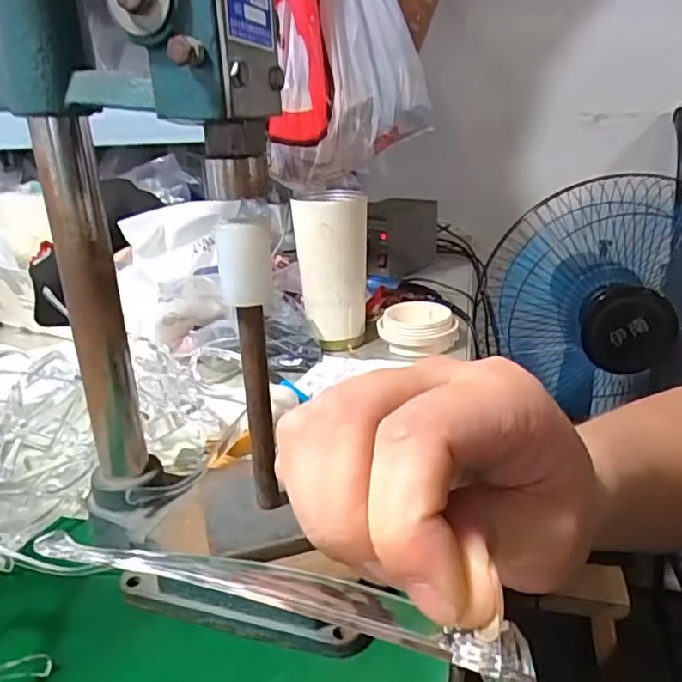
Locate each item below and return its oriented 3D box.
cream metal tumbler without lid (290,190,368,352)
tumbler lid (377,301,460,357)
[{"bbox_3d":[-0.009,-0.082,0.656,0.074,0.153,0.075,-2,22,1],"label":"cream metal tumbler without lid"},{"bbox_3d":[0.086,-0.015,0.661,0.082,0.032,0.075,6,24,20],"label":"tumbler lid"}]

